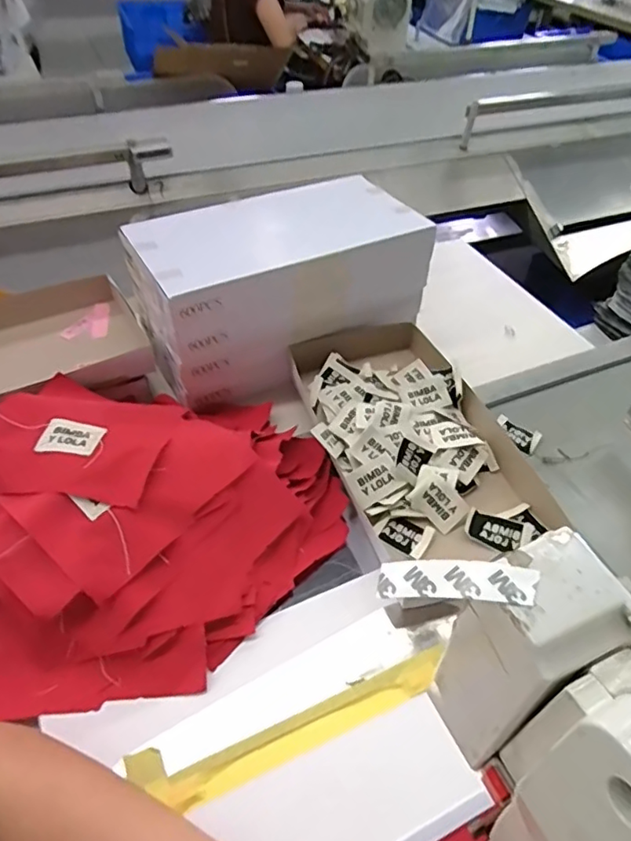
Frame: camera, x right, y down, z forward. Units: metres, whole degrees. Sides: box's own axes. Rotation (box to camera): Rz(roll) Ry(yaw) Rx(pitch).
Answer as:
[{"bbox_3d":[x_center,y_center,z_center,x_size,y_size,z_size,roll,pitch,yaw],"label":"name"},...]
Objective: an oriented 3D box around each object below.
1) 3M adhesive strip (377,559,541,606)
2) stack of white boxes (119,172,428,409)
[{"bbox_3d":[0.053,0.060,0.215,0.057,0.006,0.015,-3,42,18],"label":"3M adhesive strip"},{"bbox_3d":[-0.041,-0.148,0.677,0.306,0.188,0.157,-19,49,-21],"label":"stack of white boxes"}]

